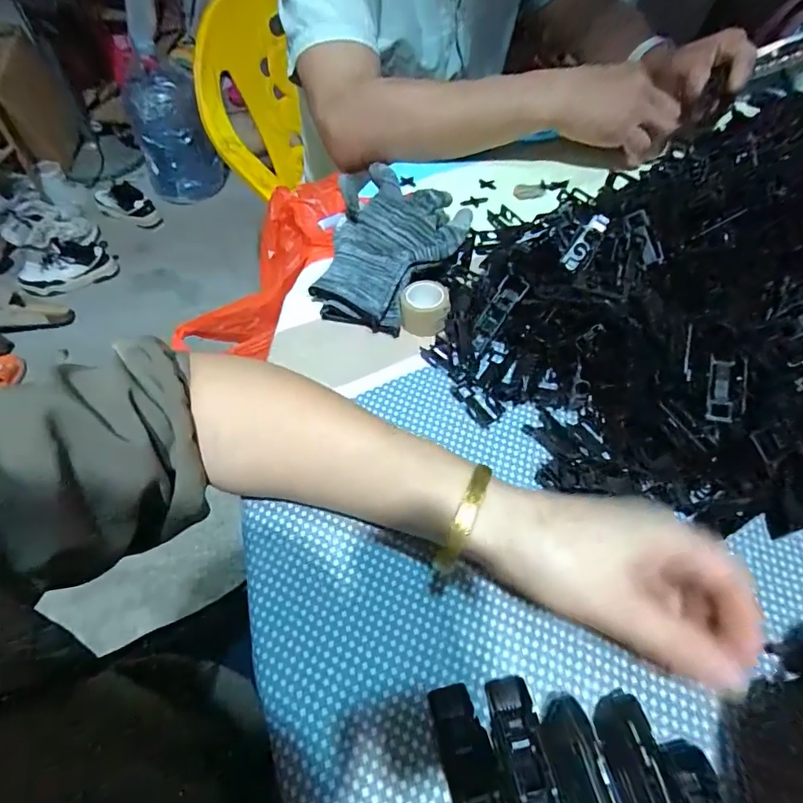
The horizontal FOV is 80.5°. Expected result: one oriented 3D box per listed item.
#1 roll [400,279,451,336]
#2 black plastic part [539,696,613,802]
[{"bbox_3d":[0.018,-0.073,0.370,0.036,0.026,0.038,-1,55,1],"label":"roll"},{"bbox_3d":[0.080,0.170,0.207,0.024,0.013,0.066,-12,56,-6],"label":"black plastic part"}]

